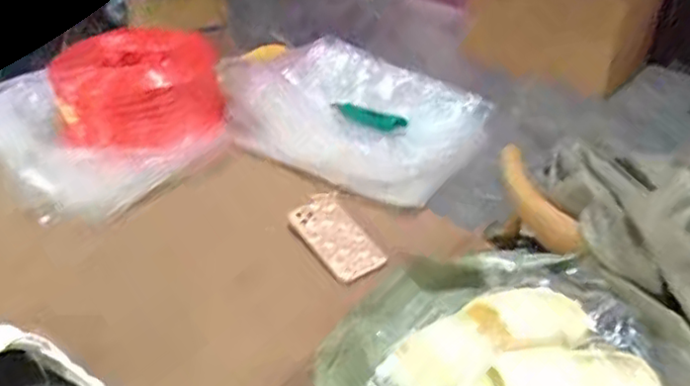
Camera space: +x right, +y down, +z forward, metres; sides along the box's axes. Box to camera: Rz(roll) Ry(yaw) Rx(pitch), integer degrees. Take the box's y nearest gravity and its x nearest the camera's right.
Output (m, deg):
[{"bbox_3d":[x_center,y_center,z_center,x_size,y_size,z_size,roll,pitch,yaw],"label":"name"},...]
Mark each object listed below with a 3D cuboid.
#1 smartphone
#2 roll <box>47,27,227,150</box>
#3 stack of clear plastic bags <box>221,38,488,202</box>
[{"bbox_3d":[-0.011,0.064,0.964,0.082,0.013,0.164,-24,52,-25],"label":"smartphone"},{"bbox_3d":[-0.364,-0.169,1.161,0.285,0.150,0.197,-9,38,-12],"label":"roll"},{"bbox_3d":[0.005,-0.157,1.173,0.469,0.092,0.310,22,42,26],"label":"stack of clear plastic bags"}]

